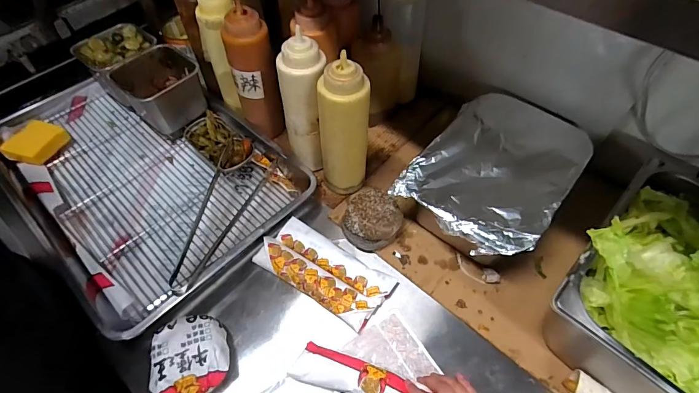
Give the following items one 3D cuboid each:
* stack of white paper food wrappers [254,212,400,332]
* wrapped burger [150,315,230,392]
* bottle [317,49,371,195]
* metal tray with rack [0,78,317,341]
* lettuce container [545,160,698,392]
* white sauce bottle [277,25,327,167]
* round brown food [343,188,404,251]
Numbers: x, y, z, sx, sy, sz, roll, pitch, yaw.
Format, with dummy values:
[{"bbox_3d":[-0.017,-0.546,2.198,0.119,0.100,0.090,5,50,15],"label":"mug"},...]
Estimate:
[{"bbox_3d":[-0.040,0.118,0.593,0.211,0.031,0.096,29,60,19],"label":"stack of white paper food wrappers"},{"bbox_3d":[-0.211,0.215,0.500,0.091,0.053,0.098,0,55,0],"label":"wrapped burger"},{"bbox_3d":[-0.009,-0.099,0.608,0.065,0.257,0.064,0,55,0],"label":"bottle"},{"bbox_3d":[-0.395,-0.067,0.707,0.596,0.051,0.389,37,63,23],"label":"metal tray with rack"},{"bbox_3d":[0.439,0.143,0.498,0.260,0.167,0.318,38,63,23],"label":"lettuce container"},{"bbox_3d":[-0.073,-0.142,0.633,0.065,0.250,0.069,0,55,0],"label":"white sauce bottle"},{"bbox_3d":[0.040,0.035,0.639,0.098,0.048,0.107,0,55,0],"label":"round brown food"}]

